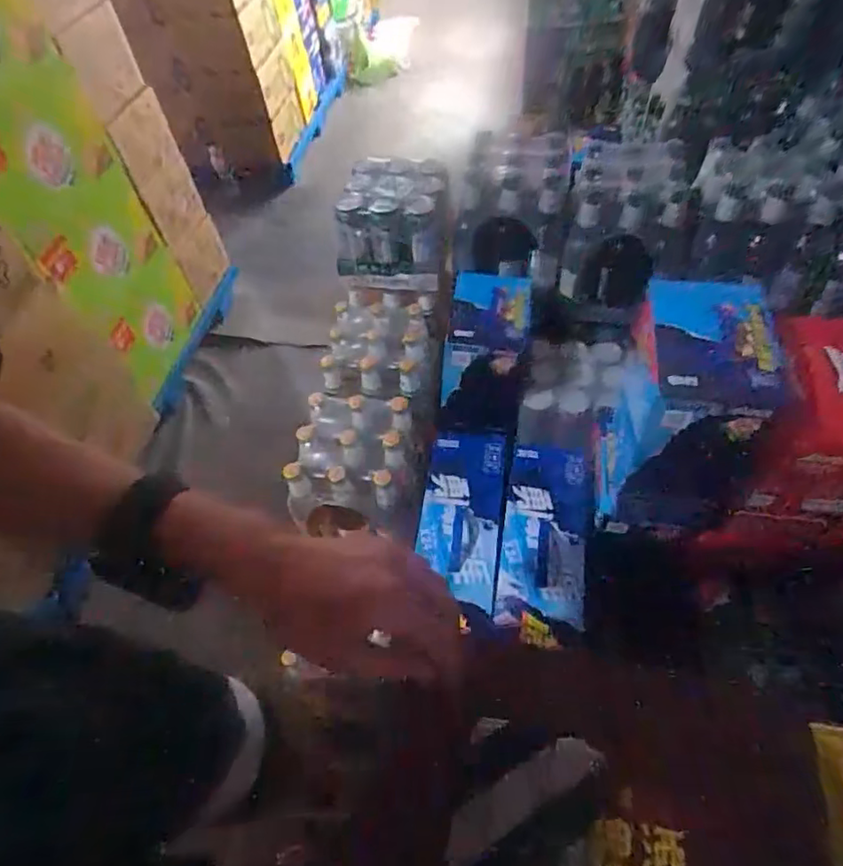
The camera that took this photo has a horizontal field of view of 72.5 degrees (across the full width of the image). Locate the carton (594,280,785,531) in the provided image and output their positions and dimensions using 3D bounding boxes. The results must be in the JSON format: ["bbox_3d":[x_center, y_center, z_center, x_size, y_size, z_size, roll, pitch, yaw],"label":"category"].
[{"bbox_3d":[0.359,-0.035,0.811,0.168,0.279,0.213,4,54,9],"label":"carton"}]

